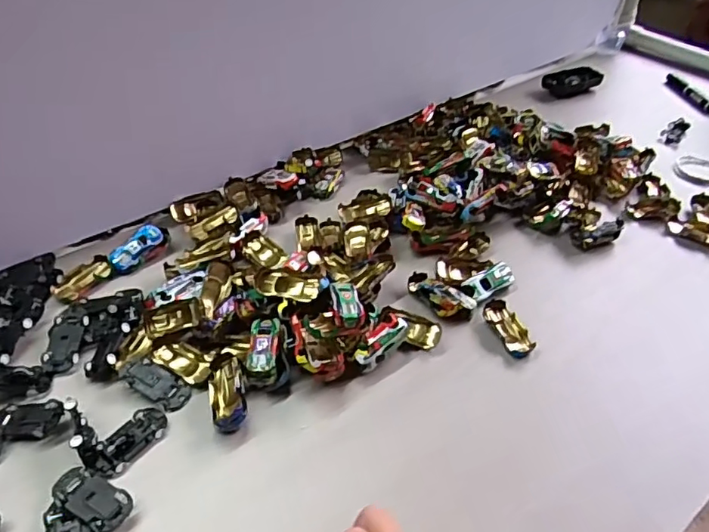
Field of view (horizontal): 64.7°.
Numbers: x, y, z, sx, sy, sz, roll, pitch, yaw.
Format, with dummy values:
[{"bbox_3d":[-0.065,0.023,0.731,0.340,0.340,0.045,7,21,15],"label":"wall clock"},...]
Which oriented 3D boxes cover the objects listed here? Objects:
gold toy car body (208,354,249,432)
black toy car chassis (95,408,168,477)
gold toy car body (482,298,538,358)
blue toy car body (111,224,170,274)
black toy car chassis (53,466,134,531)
[{"bbox_3d":[-0.112,0.109,0.491,0.030,0.029,0.069,-7,45,-11],"label":"gold toy car body"},{"bbox_3d":[-0.185,0.144,0.464,0.030,0.010,0.065,27,48,22],"label":"black toy car chassis"},{"bbox_3d":[0.156,0.061,0.564,0.029,0.015,0.066,-12,46,-17],"label":"gold toy car body"},{"bbox_3d":[-0.241,-0.021,0.626,0.033,0.018,0.065,21,46,16],"label":"blue toy car body"},{"bbox_3d":[-0.198,0.177,0.424,0.063,0.014,0.031,23,47,19],"label":"black toy car chassis"}]

